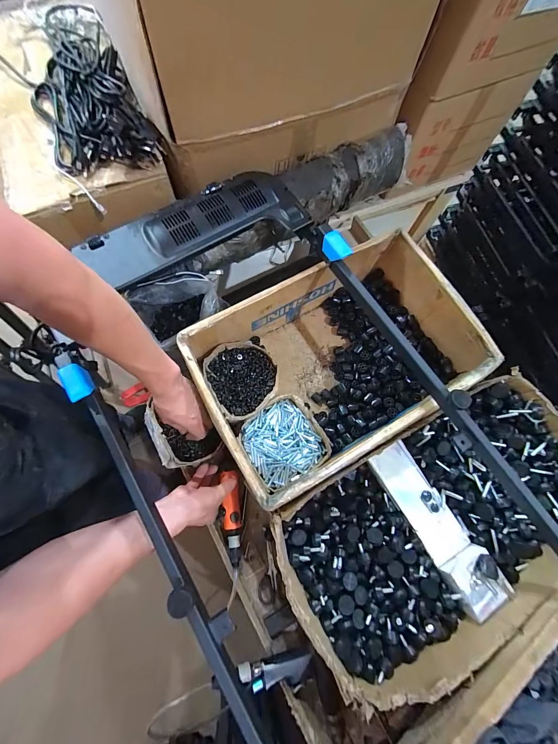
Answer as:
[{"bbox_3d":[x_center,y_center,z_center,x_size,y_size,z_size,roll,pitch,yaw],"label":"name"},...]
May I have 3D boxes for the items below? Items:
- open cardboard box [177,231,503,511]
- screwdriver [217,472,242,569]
[{"bbox_3d":[0.116,-0.011,0.617,0.516,0.184,0.353,-28,77,-9],"label":"open cardboard box"},{"bbox_3d":[-0.104,0.304,0.606,0.044,0.033,0.180,-6,73,-4],"label":"screwdriver"}]

